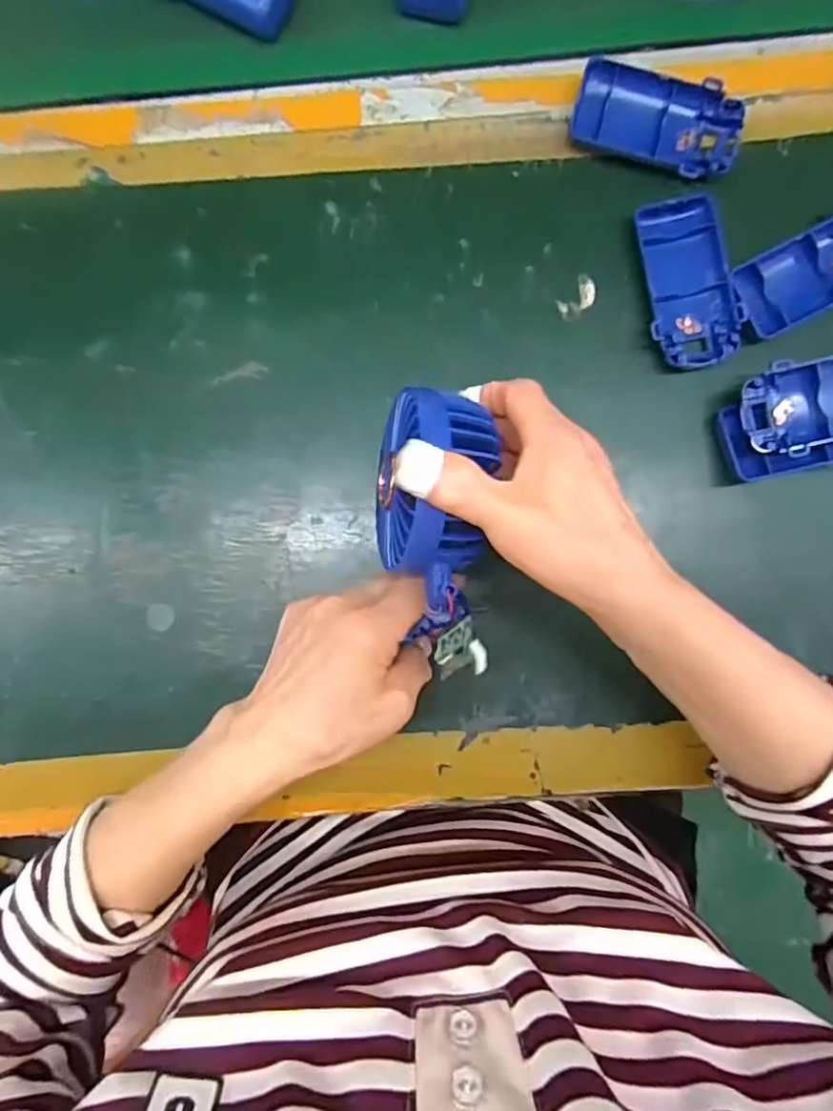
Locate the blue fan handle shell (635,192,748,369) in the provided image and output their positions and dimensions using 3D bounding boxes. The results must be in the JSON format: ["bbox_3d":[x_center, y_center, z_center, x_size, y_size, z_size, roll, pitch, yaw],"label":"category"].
[{"bbox_3d":[0.154,-0.154,0.343,0.047,0.017,0.093,-10,89,1],"label":"blue fan handle shell"}]

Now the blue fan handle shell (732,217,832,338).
[{"bbox_3d":[0.225,-0.159,0.339,0.094,0.017,0.048,-31,88,0],"label":"blue fan handle shell"}]

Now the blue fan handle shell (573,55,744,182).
[{"bbox_3d":[0.136,-0.246,0.343,0.092,0.017,0.049,15,89,1],"label":"blue fan handle shell"}]

